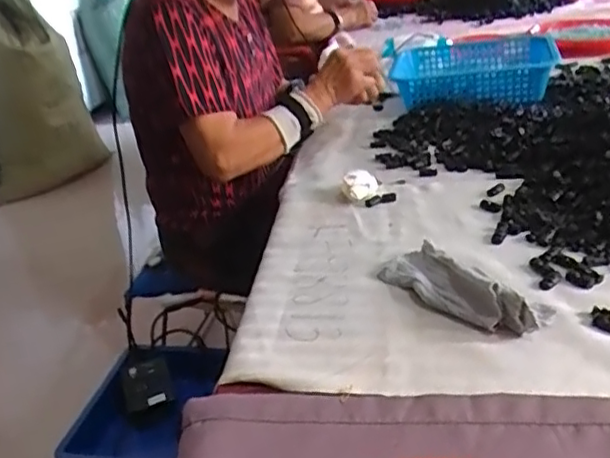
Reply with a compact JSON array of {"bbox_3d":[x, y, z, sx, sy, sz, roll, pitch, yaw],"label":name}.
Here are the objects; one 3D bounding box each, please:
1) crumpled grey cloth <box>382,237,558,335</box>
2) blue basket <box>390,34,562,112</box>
[{"bbox_3d":[0.156,0.051,0.633,0.073,0.044,0.182,-25,33,-31],"label":"crumpled grey cloth"},{"bbox_3d":[0.338,-0.314,1.241,0.298,0.071,0.340,7,31,23],"label":"blue basket"}]

